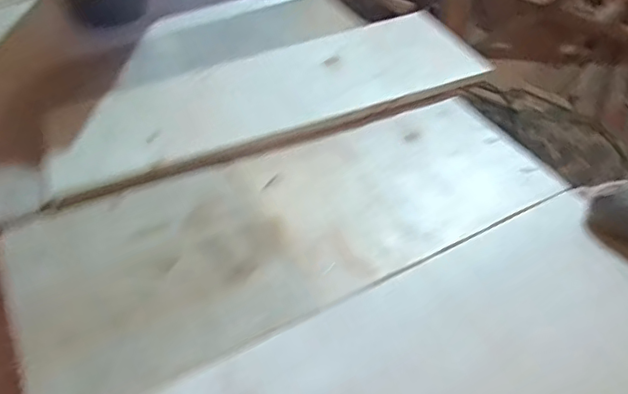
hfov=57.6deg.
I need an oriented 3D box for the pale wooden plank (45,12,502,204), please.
[{"bbox_3d":[-0.028,-0.069,0.354,0.260,0.008,0.096,-18,48,-14],"label":"pale wooden plank"}]

